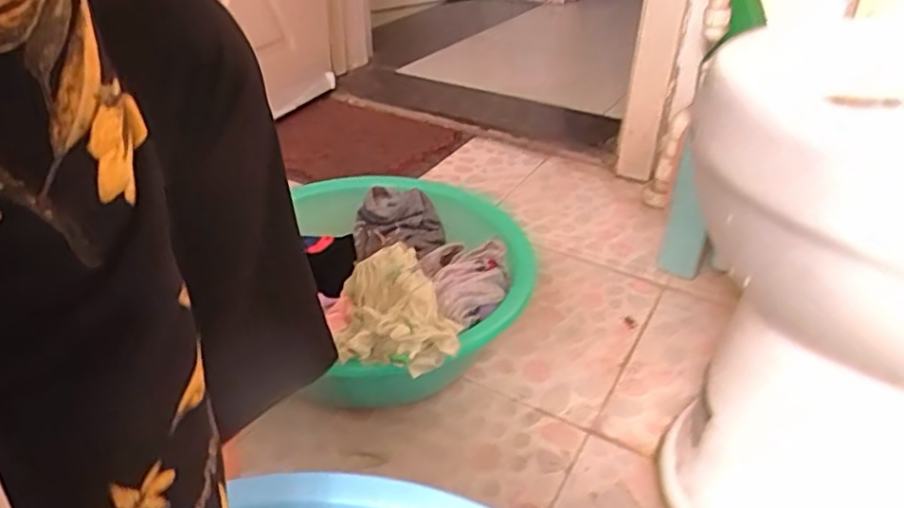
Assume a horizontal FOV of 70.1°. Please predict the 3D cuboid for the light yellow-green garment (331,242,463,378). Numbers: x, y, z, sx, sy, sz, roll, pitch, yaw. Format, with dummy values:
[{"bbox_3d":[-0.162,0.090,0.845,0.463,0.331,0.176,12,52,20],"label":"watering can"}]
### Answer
[{"bbox_3d":[-0.062,0.046,0.610,0.104,0.044,0.161,-7,34,-13],"label":"light yellow-green garment"}]

